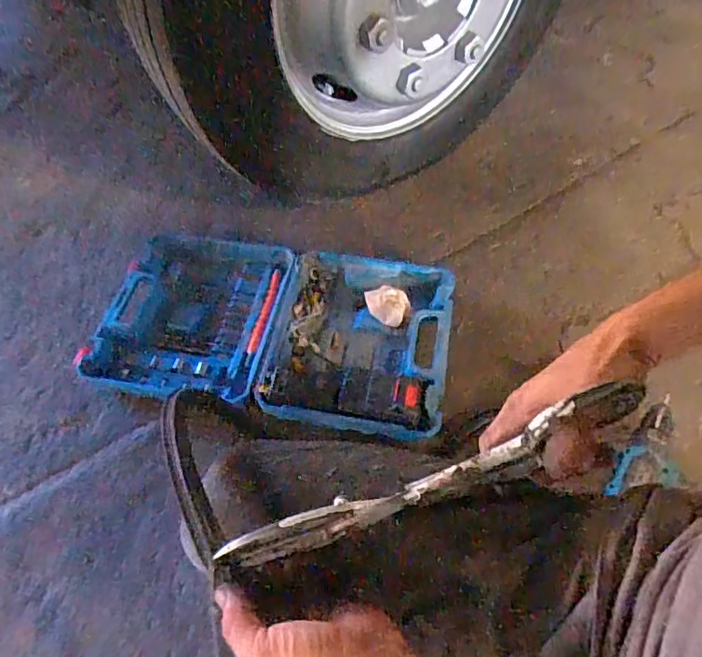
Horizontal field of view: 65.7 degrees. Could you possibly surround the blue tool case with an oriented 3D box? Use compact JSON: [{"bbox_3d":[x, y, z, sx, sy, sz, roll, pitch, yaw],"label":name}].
[{"bbox_3d":[-0.113,-0.010,0.813,0.513,0.065,0.300,9,54,6],"label":"blue tool case"}]

